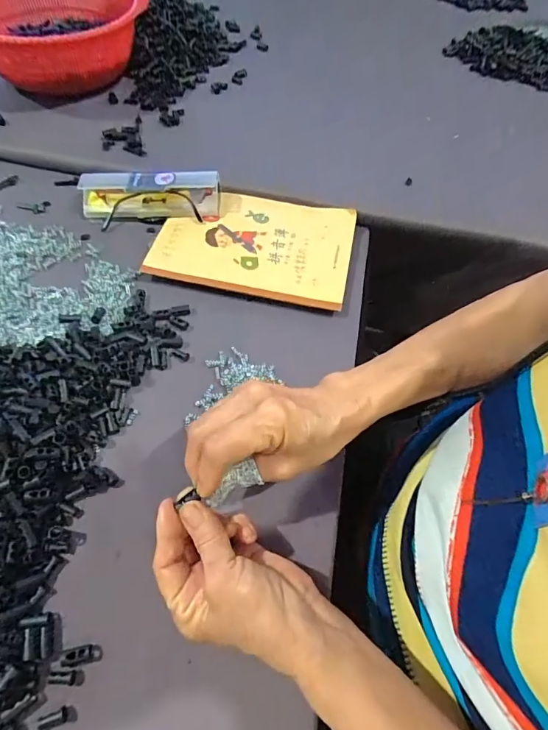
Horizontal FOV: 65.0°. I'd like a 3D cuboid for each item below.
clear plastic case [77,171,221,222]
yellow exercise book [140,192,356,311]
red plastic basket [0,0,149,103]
[{"bbox_3d":[-0.139,-0.190,0.479,0.153,0.036,0.047,0,58,-2],"label":"clear plastic case"},{"bbox_3d":[-0.019,-0.135,0.470,0.204,0.012,0.145,9,59,3],"label":"yellow exercise book"},{"bbox_3d":[-0.283,-0.432,0.563,0.228,0.082,0.220,-14,61,-13],"label":"red plastic basket"}]

